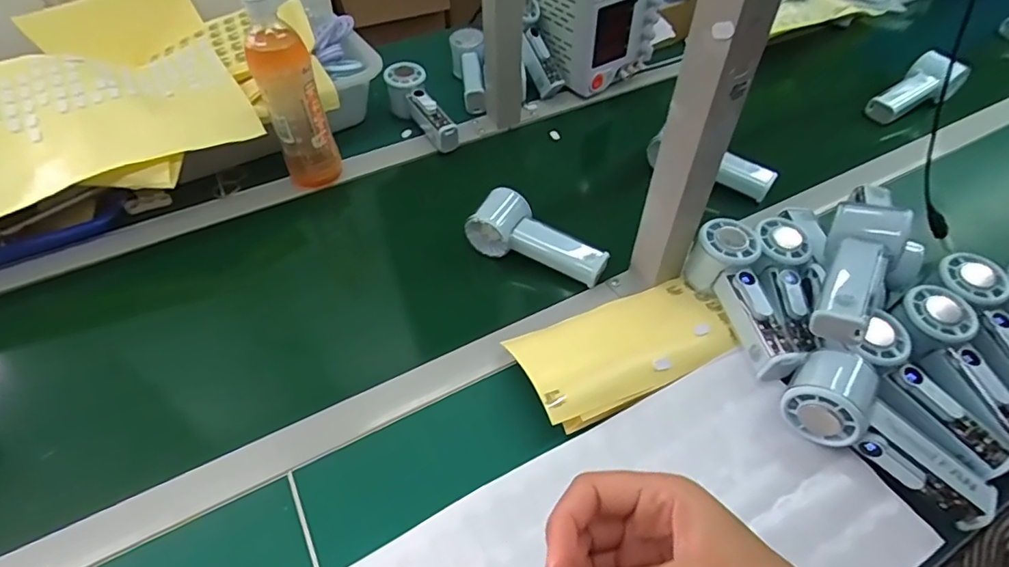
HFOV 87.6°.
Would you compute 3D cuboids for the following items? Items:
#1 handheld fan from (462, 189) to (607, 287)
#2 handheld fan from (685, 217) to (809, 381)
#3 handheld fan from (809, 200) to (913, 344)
[{"bbox_3d":[0.035,-0.049,0.560,0.148,0.046,0.055,26,54,21],"label":"handheld fan"},{"bbox_3d":[0.224,0.014,0.494,0.055,0.059,0.157,-11,63,-8],"label":"handheld fan"},{"bbox_3d":[0.308,-0.010,0.459,0.063,0.047,0.144,23,66,20],"label":"handheld fan"}]

